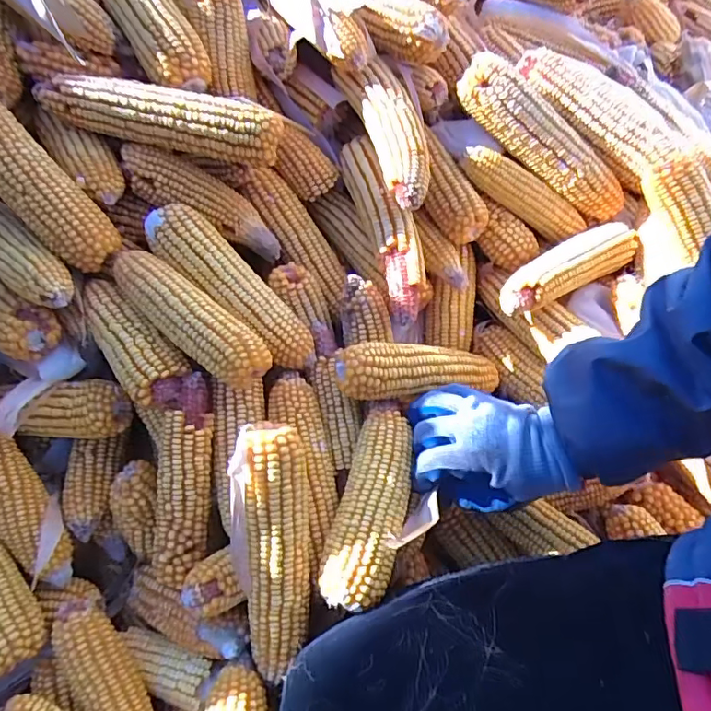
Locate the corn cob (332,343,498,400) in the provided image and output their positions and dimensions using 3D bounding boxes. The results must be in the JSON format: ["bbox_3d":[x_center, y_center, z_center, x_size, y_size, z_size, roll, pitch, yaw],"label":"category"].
[{"bbox_3d":[0.067,0.016,0.521,0.177,0.047,0.045,1,50,-25],"label":"corn cob"}]

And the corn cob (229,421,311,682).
[{"bbox_3d":[-0.065,0.155,0.424,0.059,0.045,0.197,-3,94,-3],"label":"corn cob"}]

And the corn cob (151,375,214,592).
[{"bbox_3d":[-0.154,0.107,0.471,0.051,0.043,0.178,2,88,0],"label":"corn cob"}]

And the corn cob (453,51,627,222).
[{"bbox_3d":[0.190,-0.231,0.557,0.199,0.059,0.046,37,55,-13],"label":"corn cob"}]

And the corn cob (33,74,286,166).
[{"bbox_3d":[-0.180,-0.224,0.498,0.223,0.056,0.044,7,53,4],"label":"corn cob"}]

